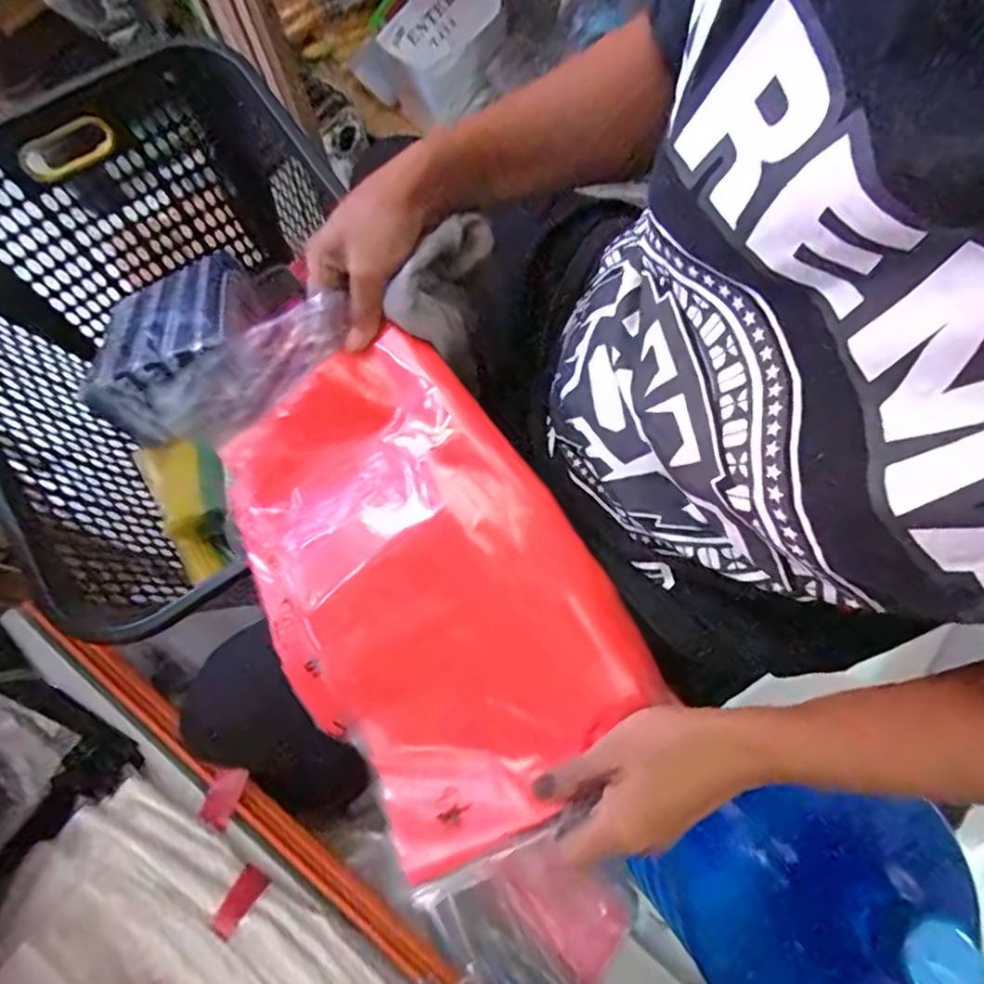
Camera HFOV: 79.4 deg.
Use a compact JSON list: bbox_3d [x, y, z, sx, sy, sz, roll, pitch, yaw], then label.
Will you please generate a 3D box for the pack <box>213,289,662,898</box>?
[{"bbox_3d":[-0.062,0.043,0.384,0.195,0.090,0.333,-38,75,-11],"label":"pack"}]

